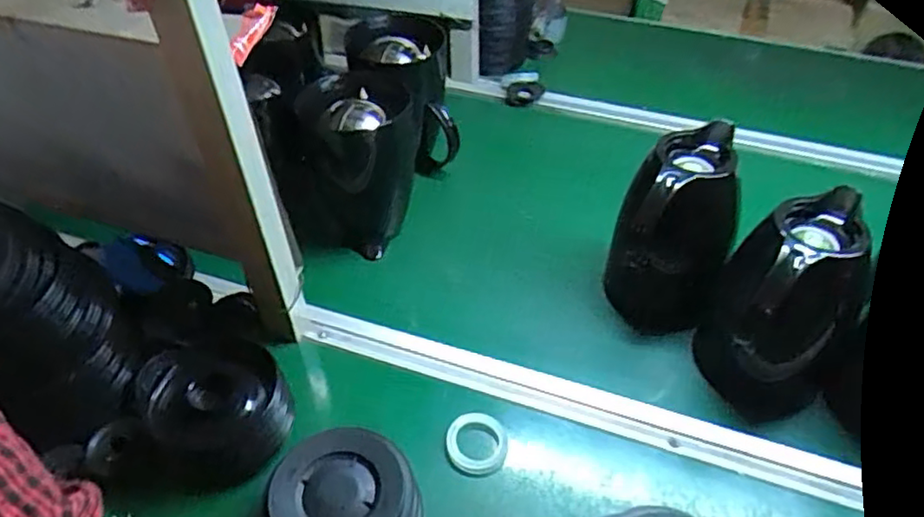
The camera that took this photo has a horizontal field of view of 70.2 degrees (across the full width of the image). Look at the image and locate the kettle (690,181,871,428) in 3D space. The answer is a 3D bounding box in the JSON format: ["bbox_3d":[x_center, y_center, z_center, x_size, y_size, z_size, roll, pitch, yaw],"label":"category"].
[{"bbox_3d":[0.301,0.042,0.604,0.110,0.187,0.117,31,52,29],"label":"kettle"}]

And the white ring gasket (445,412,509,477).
[{"bbox_3d":[0.014,0.173,0.620,0.057,0.008,0.059,-1,44,0],"label":"white ring gasket"}]

